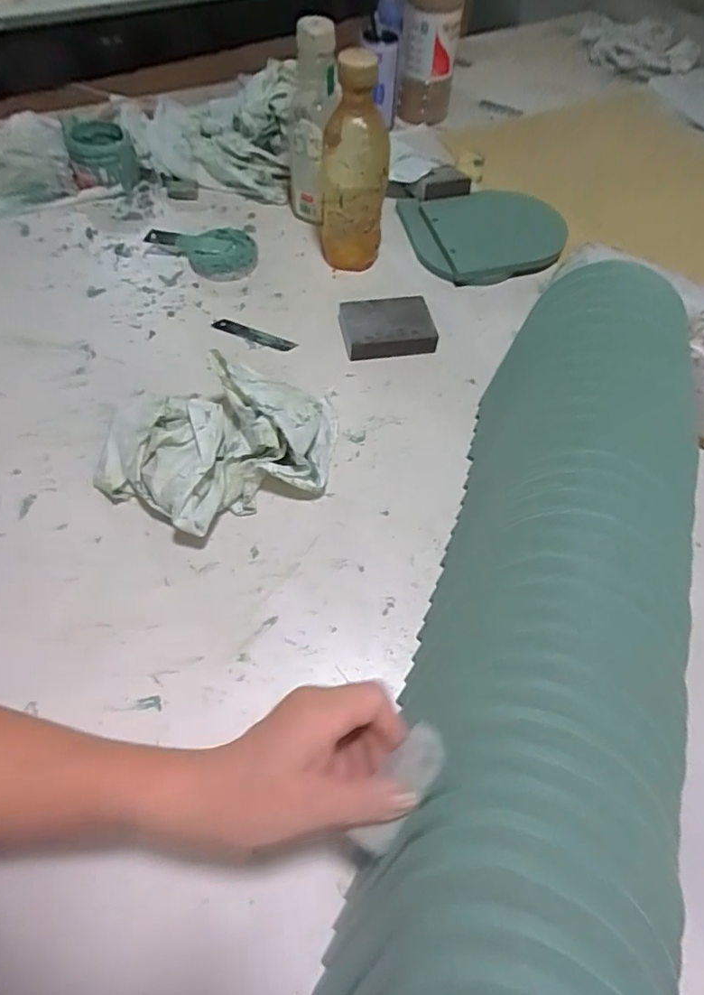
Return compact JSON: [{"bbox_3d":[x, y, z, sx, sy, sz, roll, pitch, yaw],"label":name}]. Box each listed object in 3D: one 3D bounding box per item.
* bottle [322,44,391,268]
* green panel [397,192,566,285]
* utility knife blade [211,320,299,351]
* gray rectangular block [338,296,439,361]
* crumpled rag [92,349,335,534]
[{"bbox_3d":[0.002,-0.356,0.583,0.075,0.205,0.062,1,61,-3],"label":"bottle"},{"bbox_3d":[0.169,-0.342,0.675,0.193,0.039,0.149,-12,69,1],"label":"green panel"},{"bbox_3d":[-0.111,-0.185,0.598,0.100,0.006,0.016,23,62,9],"label":"utility knife blade"},{"bbox_3d":[0.039,-0.193,0.598,0.101,0.027,0.075,-7,62,-7],"label":"gray rectangular block"},{"bbox_3d":[-0.119,-0.047,0.484,0.229,0.071,0.145,-16,63,-12],"label":"crumpled rag"}]

